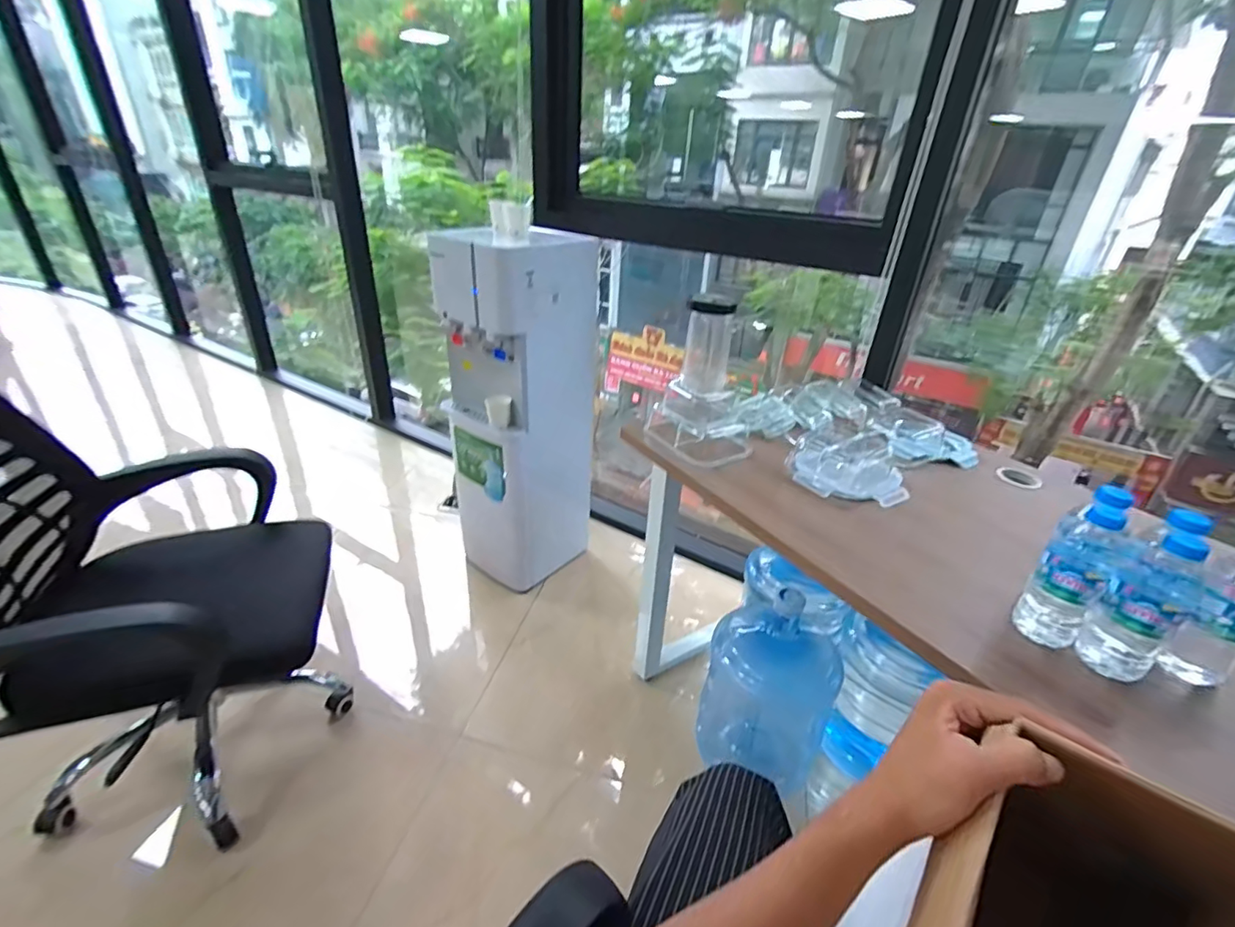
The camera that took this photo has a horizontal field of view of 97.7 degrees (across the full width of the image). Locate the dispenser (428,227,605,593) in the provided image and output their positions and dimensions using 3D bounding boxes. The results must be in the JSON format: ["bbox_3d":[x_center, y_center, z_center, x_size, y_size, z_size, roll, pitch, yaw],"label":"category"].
[{"bbox_3d":[-0.271,-0.143,1.544,0.352,0.928,0.279,-23,38,-38],"label":"dispenser"}]

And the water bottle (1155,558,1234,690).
[{"bbox_3d":[0.608,0.155,0.542,0.057,0.166,0.058,-15,34,-30],"label":"water bottle"}]

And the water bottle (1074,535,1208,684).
[{"bbox_3d":[0.537,0.150,0.551,0.058,0.160,0.059,-12,33,-25],"label":"water bottle"}]

